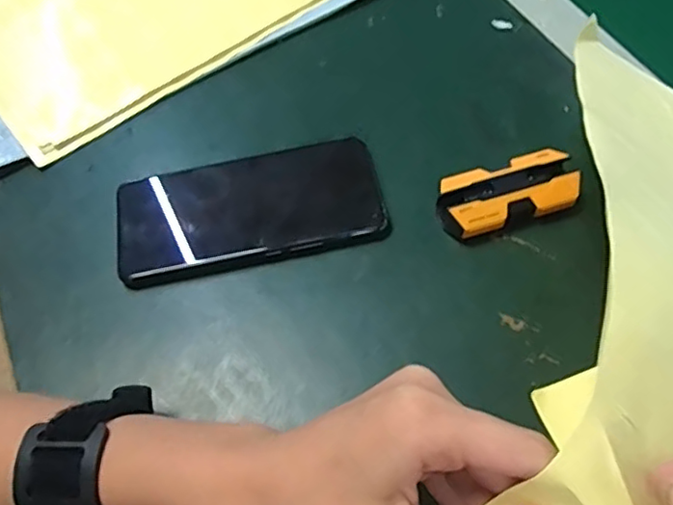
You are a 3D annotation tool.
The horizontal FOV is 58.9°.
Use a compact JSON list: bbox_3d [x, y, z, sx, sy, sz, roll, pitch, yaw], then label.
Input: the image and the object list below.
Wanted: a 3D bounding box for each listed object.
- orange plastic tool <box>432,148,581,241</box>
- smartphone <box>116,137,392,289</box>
[{"bbox_3d":[0.097,-0.033,0.345,0.079,0.021,0.038,-15,61,-5],"label":"orange plastic tool"},{"bbox_3d":[-0.052,-0.027,0.355,0.156,0.011,0.077,-12,61,-4],"label":"smartphone"}]

